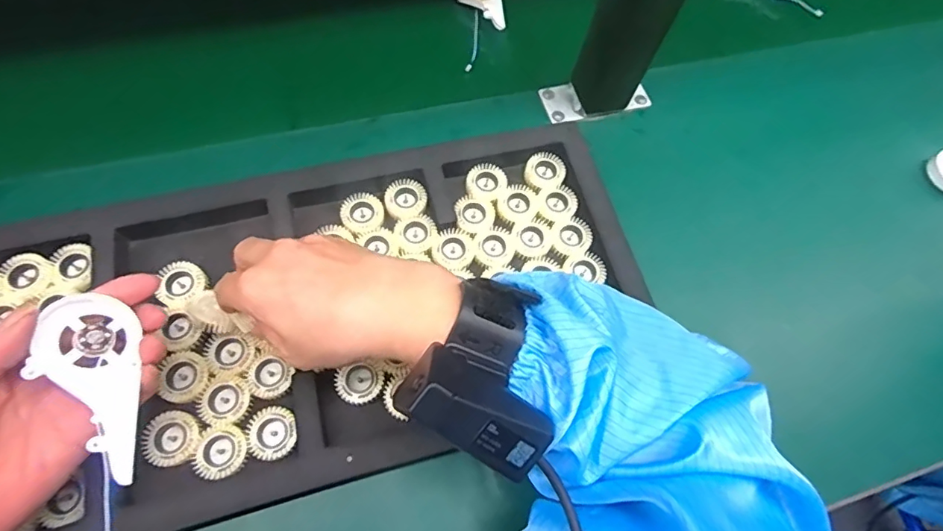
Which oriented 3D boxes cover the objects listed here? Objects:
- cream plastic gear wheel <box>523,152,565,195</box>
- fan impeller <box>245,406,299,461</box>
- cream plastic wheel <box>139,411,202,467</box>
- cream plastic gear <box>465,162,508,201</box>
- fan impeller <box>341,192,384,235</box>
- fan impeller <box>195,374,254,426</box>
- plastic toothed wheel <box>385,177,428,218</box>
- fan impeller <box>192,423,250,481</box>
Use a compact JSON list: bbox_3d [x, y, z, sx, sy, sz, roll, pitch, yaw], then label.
[{"bbox_3d":[0.059,-0.075,0.403,0.032,0.018,0.031,1,65,-3],"label":"cream plastic gear wheel"},{"bbox_3d":[-0.125,0.105,0.315,0.031,0.012,0.031,1,65,-3],"label":"fan impeller"},{"bbox_3d":[-0.184,0.106,0.309,0.030,0.009,0.031,1,65,-3],"label":"cream plastic wheel"},{"bbox_3d":[0.012,-0.065,0.396,0.031,0.011,0.028,-2,65,-4],"label":"cream plastic gear"},{"bbox_3d":[-0.081,-0.039,0.378,0.031,0.010,0.030,1,65,-3],"label":"fan impeller"},{"bbox_3d":[-0.158,0.086,0.323,0.033,0.008,0.030,-1,65,-4],"label":"fan impeller"},{"bbox_3d":[-0.050,-0.051,0.384,0.031,0.014,0.026,-10,66,-8],"label":"plastic toothed wheel"},{"bbox_3d":[-0.154,0.115,0.310,0.032,0.005,0.032,1,65,-3],"label":"fan impeller"}]

